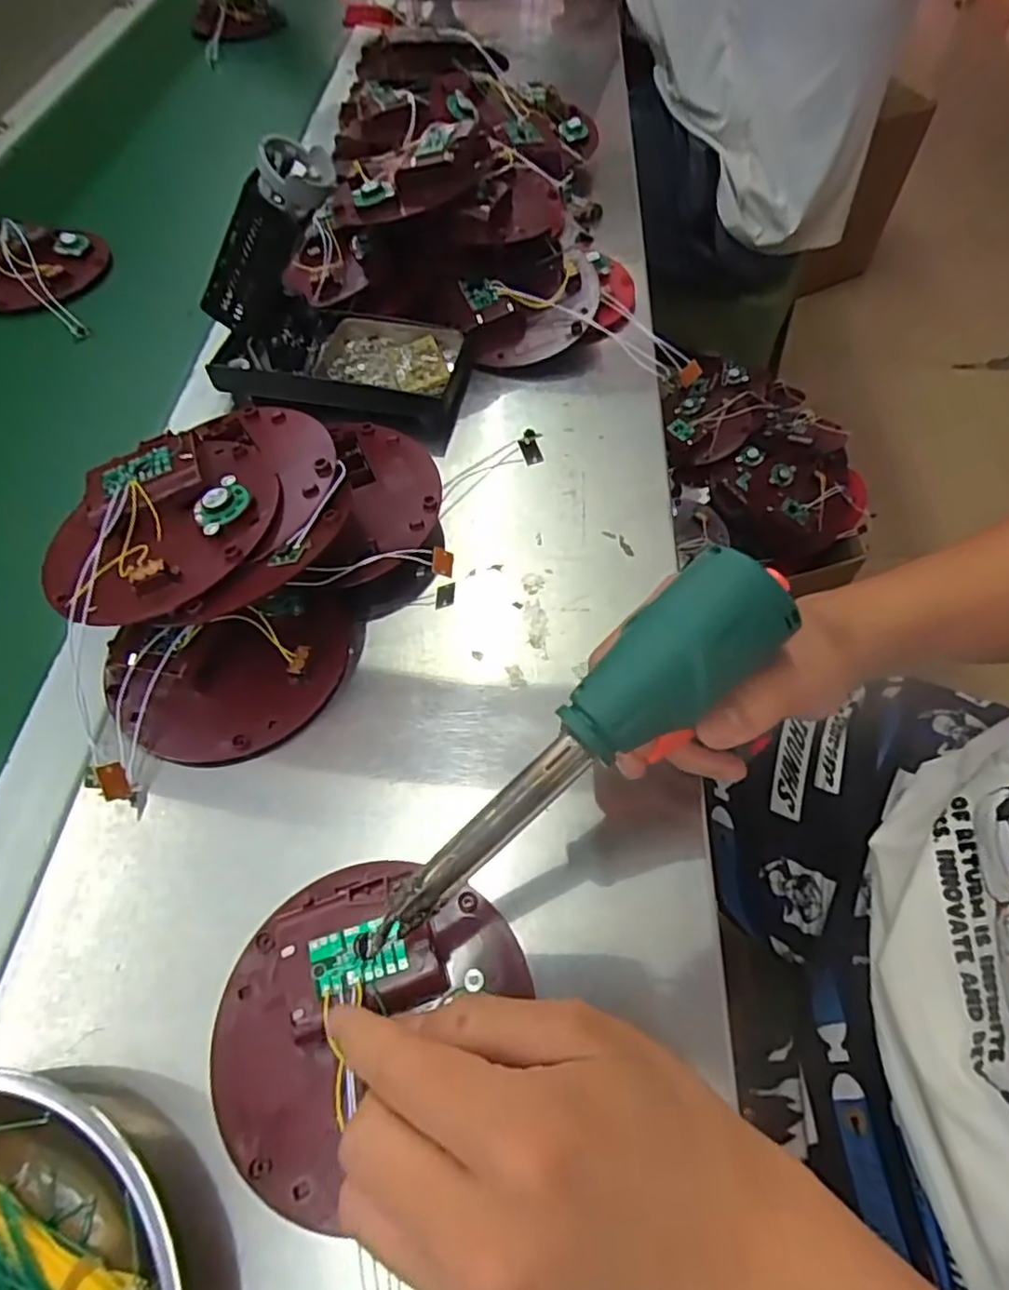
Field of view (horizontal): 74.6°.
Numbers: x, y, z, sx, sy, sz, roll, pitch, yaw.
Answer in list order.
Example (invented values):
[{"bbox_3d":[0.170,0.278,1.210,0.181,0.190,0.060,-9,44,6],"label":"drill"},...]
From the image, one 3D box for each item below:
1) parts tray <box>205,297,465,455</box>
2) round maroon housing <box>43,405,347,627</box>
[{"bbox_3d":[-0.110,-0.196,0.457,0.169,0.037,0.084,8,58,6],"label":"parts tray"},{"bbox_3d":[-0.148,-0.071,0.331,0.133,0.020,0.146,-2,58,4],"label":"round maroon housing"}]

